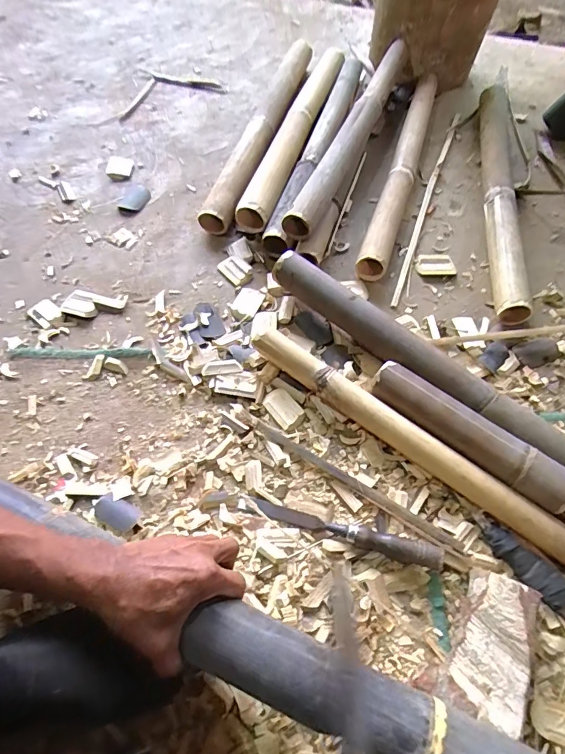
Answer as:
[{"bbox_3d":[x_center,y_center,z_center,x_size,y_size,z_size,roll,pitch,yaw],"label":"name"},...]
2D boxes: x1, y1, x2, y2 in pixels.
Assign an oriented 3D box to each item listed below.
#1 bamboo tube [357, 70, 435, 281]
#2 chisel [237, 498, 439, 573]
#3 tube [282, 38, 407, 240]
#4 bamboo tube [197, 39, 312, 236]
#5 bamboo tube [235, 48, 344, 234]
[{"bbox_3d":[0.238,-0.424,0.869,0.057,0.058,0.603,16,61,9],"label":"bamboo tube"},{"bbox_3d":[0.064,0.181,0.523,0.240,0.026,0.023,14,60,8],"label":"chisel"},{"bbox_3d":[0.144,-0.488,0.853,0.064,0.059,0.629,21,61,11],"label":"tube"},{"bbox_3d":[-0.040,-0.520,0.920,0.065,0.056,0.646,14,60,7],"label":"bamboo tube"},{"bbox_3d":[0.035,-0.517,0.916,0.065,0.065,0.613,16,61,8],"label":"bamboo tube"}]

